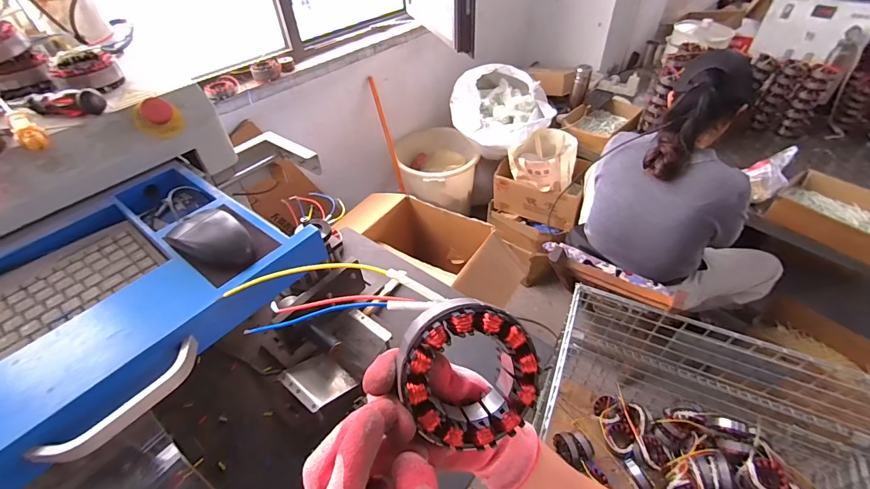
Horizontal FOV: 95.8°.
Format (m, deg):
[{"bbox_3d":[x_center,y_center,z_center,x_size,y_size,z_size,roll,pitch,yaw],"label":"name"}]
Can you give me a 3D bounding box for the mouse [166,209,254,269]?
[{"bbox_3d":[-0.248,-0.007,0.443,0.096,0.032,0.059,22,50,23],"label":"mouse"}]

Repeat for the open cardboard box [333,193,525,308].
[{"bbox_3d":[-0.023,0.034,1.513,0.669,0.287,0.289,24,51,25],"label":"open cardboard box"}]

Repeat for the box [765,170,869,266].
[{"bbox_3d":[1.260,-0.087,1.218,0.260,0.089,0.327,-33,52,-26],"label":"box"}]

